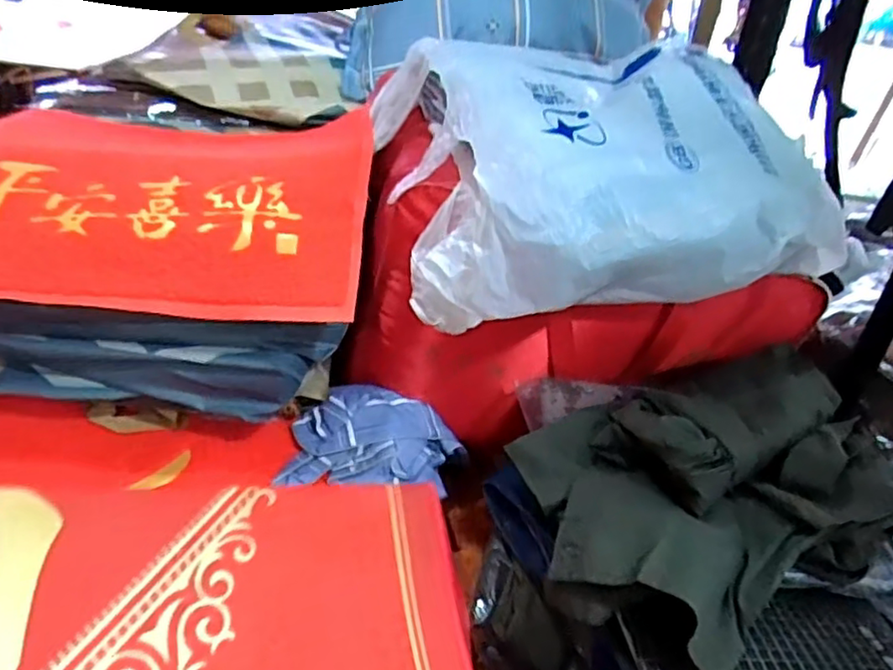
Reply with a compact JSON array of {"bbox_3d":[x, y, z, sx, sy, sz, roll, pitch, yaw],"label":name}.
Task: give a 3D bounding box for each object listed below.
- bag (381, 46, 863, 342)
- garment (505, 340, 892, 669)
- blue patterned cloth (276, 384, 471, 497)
[{"bbox_3d":[0.188,-0.222,0.861,0.511,0.240,0.457,0,32,-13],"label":"bag"},{"bbox_3d":[0.284,0.131,0.675,0.434,0.110,0.297,-11,36,-29],"label":"garment"},{"bbox_3d":[-0.091,0.146,0.875,0.244,0.082,0.142,6,31,-4],"label":"blue patterned cloth"}]

